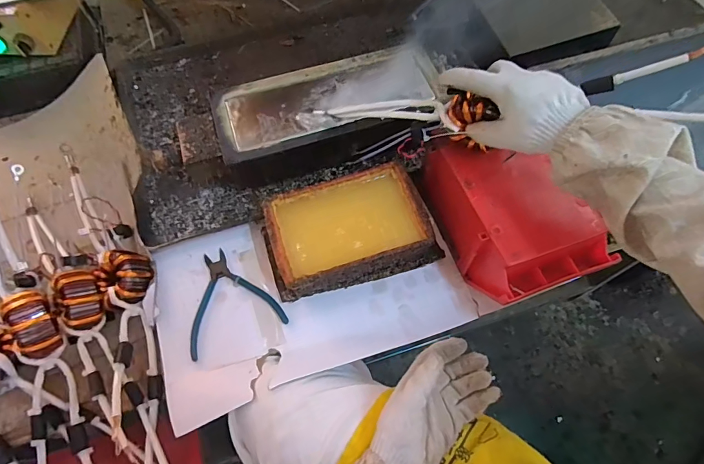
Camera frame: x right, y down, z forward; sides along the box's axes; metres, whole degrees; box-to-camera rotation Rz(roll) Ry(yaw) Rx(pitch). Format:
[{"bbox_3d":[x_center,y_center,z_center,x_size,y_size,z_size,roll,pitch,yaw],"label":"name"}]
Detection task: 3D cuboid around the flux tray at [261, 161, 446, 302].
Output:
[{"bbox_3d":[-0.003,0.001,0.566,0.222,0.064,0.146,-17,64,-7],"label":"flux tray"}]

